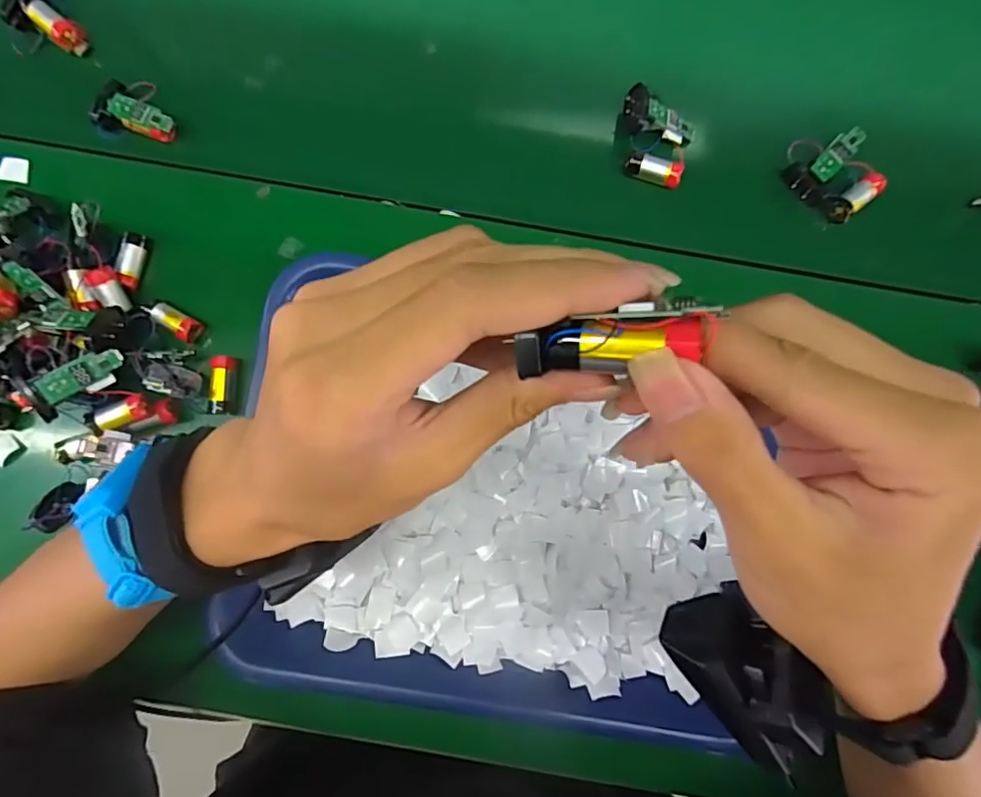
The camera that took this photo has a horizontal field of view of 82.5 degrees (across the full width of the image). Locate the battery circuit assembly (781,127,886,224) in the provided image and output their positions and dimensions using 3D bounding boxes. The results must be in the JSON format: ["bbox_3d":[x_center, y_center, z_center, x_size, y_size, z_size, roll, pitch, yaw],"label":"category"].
[{"bbox_3d":[0.231,-0.152,0.376,0.051,0.017,0.060,-40,88,-3],"label":"battery circuit assembly"}]

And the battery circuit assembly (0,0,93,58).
[{"bbox_3d":[-0.304,-0.255,0.381,0.049,0.018,0.031,44,87,2],"label":"battery circuit assembly"}]

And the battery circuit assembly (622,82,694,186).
[{"bbox_3d":[0.110,-0.175,0.373,0.054,0.020,0.051,24,86,1],"label":"battery circuit assembly"}]

